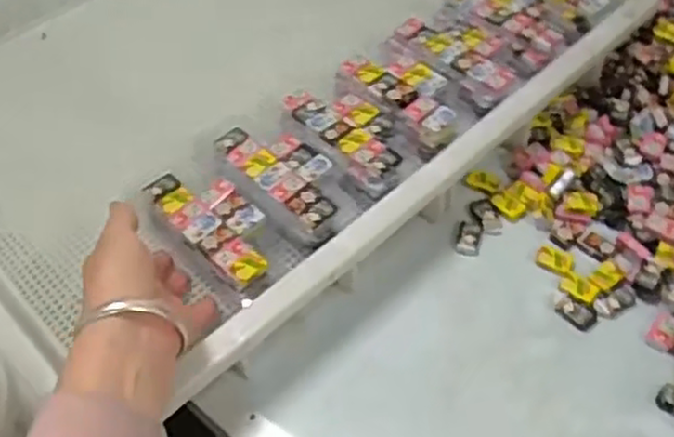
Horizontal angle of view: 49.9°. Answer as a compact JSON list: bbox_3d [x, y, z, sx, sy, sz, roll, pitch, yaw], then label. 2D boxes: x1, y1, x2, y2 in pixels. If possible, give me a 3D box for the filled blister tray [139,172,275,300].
[{"bbox_3d":[-0.087,0.007,0.526,0.059,0.021,0.128,-40,61,-22],"label":"filled blister tray"}]

